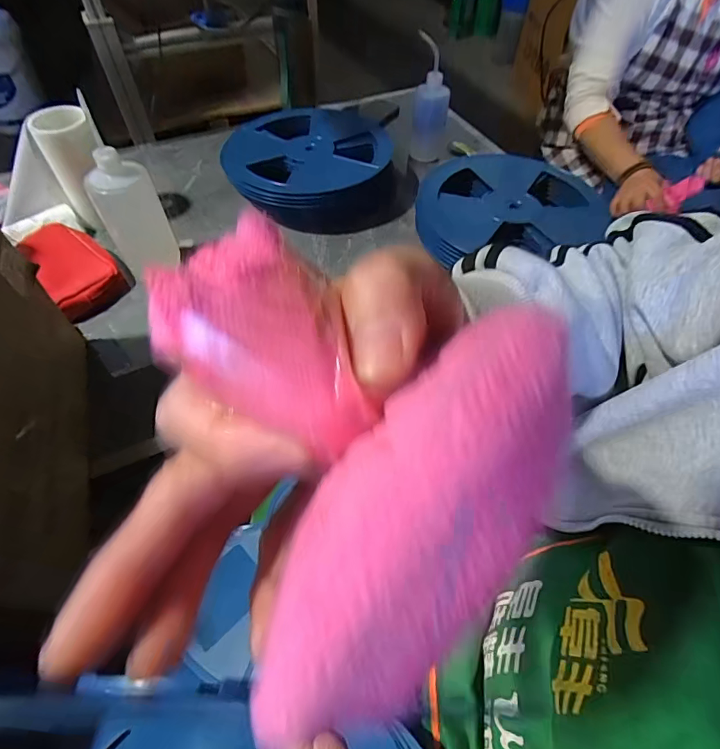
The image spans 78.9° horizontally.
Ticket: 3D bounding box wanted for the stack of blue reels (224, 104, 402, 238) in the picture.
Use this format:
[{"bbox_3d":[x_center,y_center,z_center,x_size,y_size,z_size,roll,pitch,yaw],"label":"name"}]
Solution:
[{"bbox_3d":[-0.085,-0.416,0.874,0.336,0.087,0.311,-2,55,-3],"label":"stack of blue reels"}]

